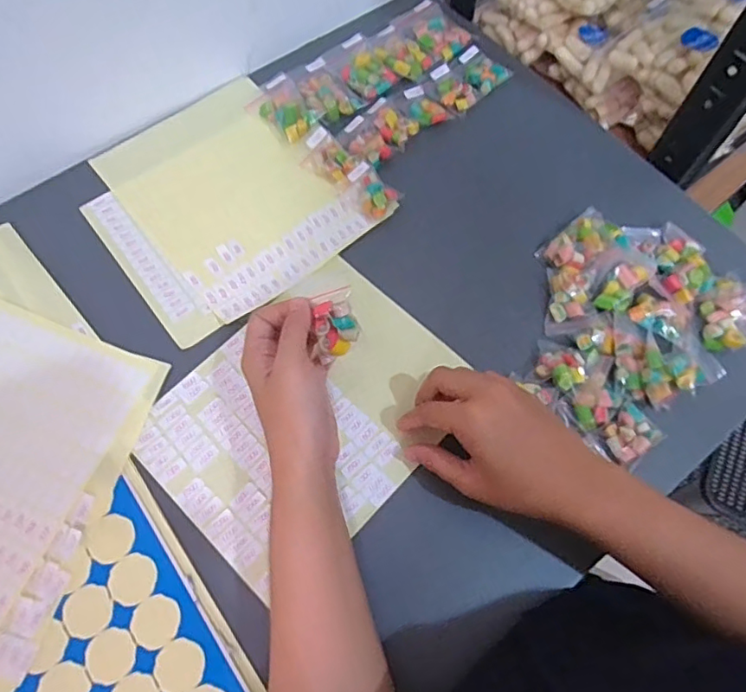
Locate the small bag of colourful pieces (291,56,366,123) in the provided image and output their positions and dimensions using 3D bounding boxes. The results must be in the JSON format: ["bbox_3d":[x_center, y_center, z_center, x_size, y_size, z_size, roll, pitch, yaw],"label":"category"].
[{"bbox_3d":[-0.046,-0.234,0.492,0.042,0.012,0.076,-30,71,-12],"label":"small bag of colourful pieces"}]

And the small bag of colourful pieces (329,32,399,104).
[{"bbox_3d":[-0.009,-0.258,0.498,0.045,0.012,0.071,-25,70,-10],"label":"small bag of colourful pieces"}]

